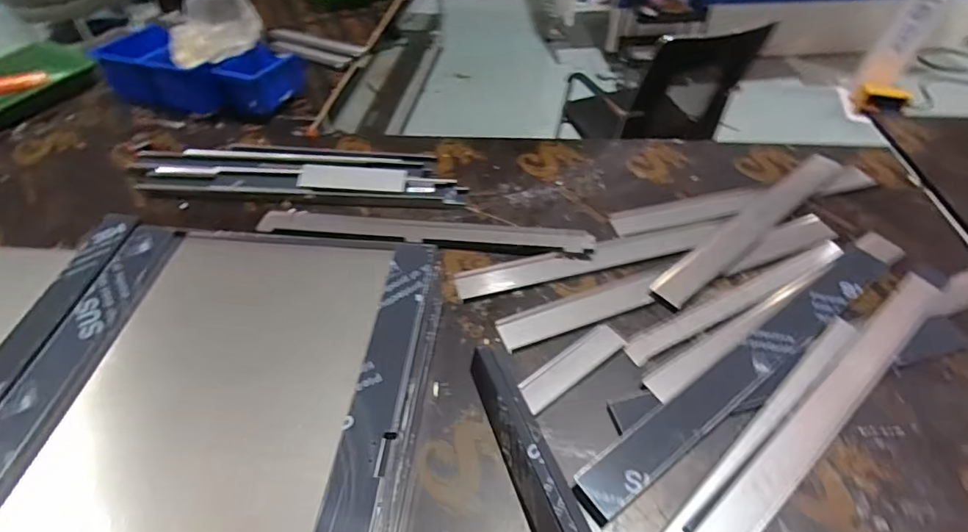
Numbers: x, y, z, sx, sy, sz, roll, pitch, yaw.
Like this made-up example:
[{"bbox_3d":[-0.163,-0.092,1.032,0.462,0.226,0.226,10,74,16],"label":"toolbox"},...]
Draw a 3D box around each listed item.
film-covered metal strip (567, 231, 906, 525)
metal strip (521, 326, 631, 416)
[{"bbox_3d":[0.502,0.166,0.920,0.854,0.044,0.082,-28,54,-22],"label":"film-covered metal strip"},{"bbox_3d":[0.163,0.184,0.941,0.231,0.013,0.066,-29,54,-23],"label":"metal strip"}]

